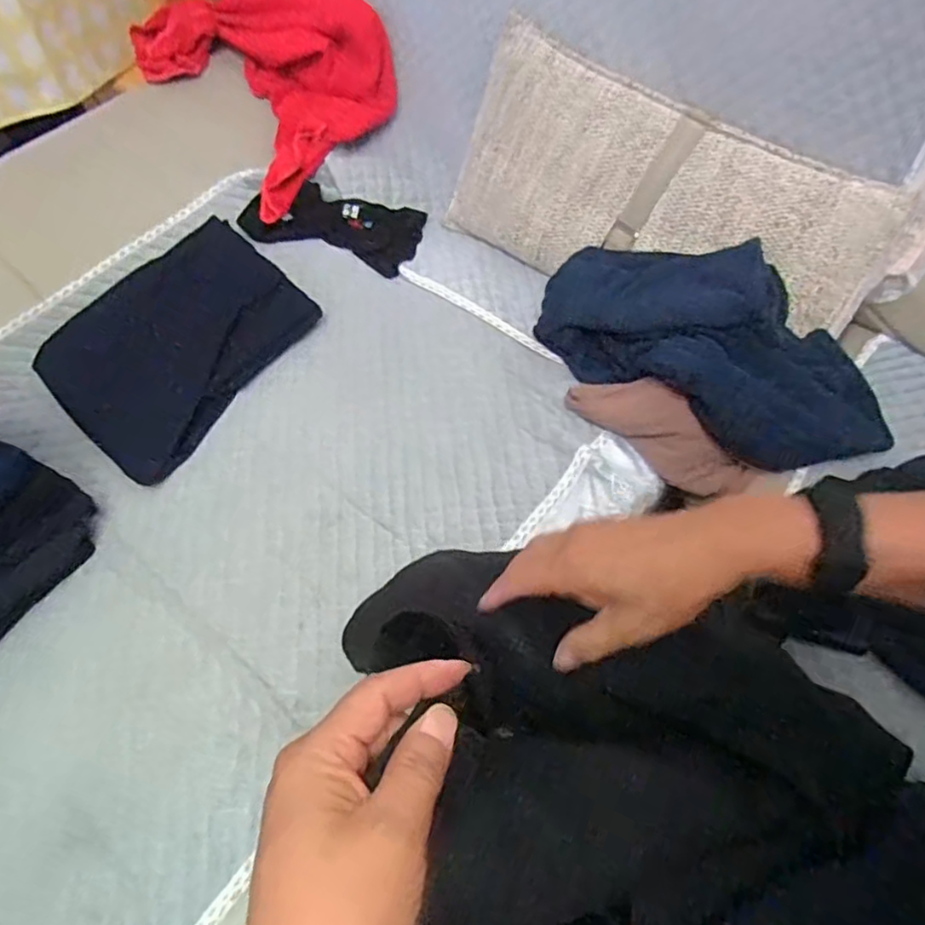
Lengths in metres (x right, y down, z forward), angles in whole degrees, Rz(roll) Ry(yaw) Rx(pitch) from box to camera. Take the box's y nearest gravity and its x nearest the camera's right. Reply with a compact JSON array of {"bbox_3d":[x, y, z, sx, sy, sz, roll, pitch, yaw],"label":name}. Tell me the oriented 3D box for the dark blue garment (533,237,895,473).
[{"bbox_3d":[0.328,-0.160,0.868,0.459,0.107,0.216,30,64,20],"label":"dark blue garment"}]

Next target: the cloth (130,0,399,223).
[{"bbox_3d":[-0.340,-0.705,1.172,0.359,0.099,0.485,-40,85,0],"label":"cloth"}]

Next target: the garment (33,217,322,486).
[{"bbox_3d":[-0.416,-0.187,0.963,0.292,0.077,0.357,33,65,22],"label":"garment"}]

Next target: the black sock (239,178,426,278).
[{"bbox_3d":[-0.216,-0.404,1.123,0.294,0.040,0.149,16,60,13],"label":"black sock"}]

